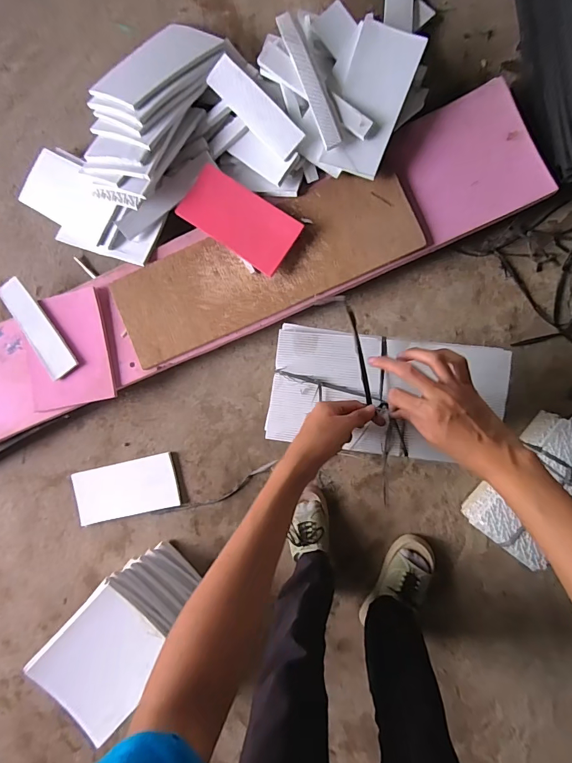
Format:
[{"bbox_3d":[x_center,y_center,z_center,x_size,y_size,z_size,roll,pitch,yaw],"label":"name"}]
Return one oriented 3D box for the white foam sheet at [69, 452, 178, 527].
[{"bbox_3d":[-0.407,0.274,1.016,0.270,0.029,0.133,-14,88,7],"label":"white foam sheet"}]

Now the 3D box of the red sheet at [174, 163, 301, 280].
[{"bbox_3d":[-0.107,-0.362,0.891,0.270,0.010,0.131,35,112,5],"label":"red sheet"}]

